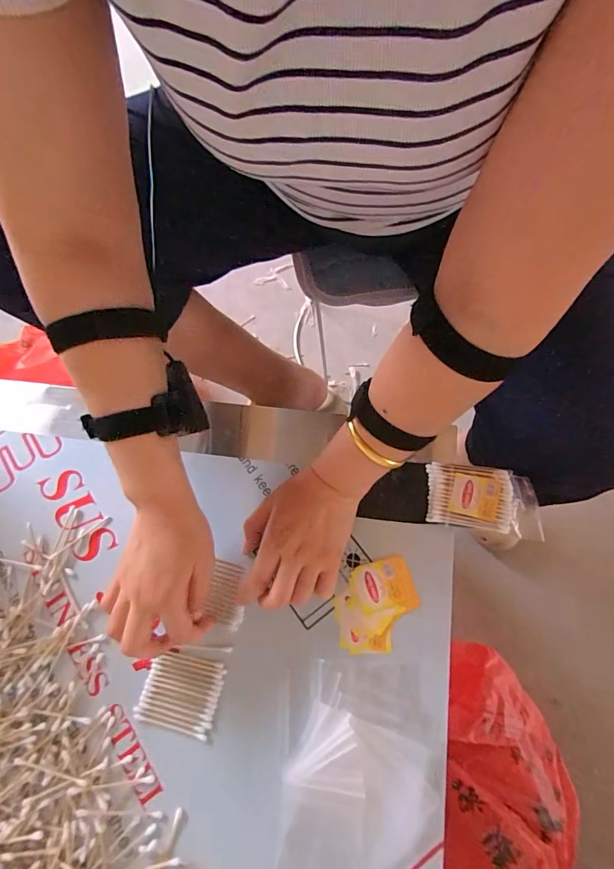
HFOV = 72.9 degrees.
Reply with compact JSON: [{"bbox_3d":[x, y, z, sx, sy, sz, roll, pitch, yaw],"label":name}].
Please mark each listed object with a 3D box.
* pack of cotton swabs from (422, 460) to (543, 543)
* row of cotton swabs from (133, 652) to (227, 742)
[{"bbox_3d":[0.174,0.063,0.407,0.107,0.019,0.061,8,74,8],"label":"pack of cotton swabs"},{"bbox_3d":[-0.118,0.241,0.388,0.073,0.007,0.062,11,74,9],"label":"row of cotton swabs"}]

